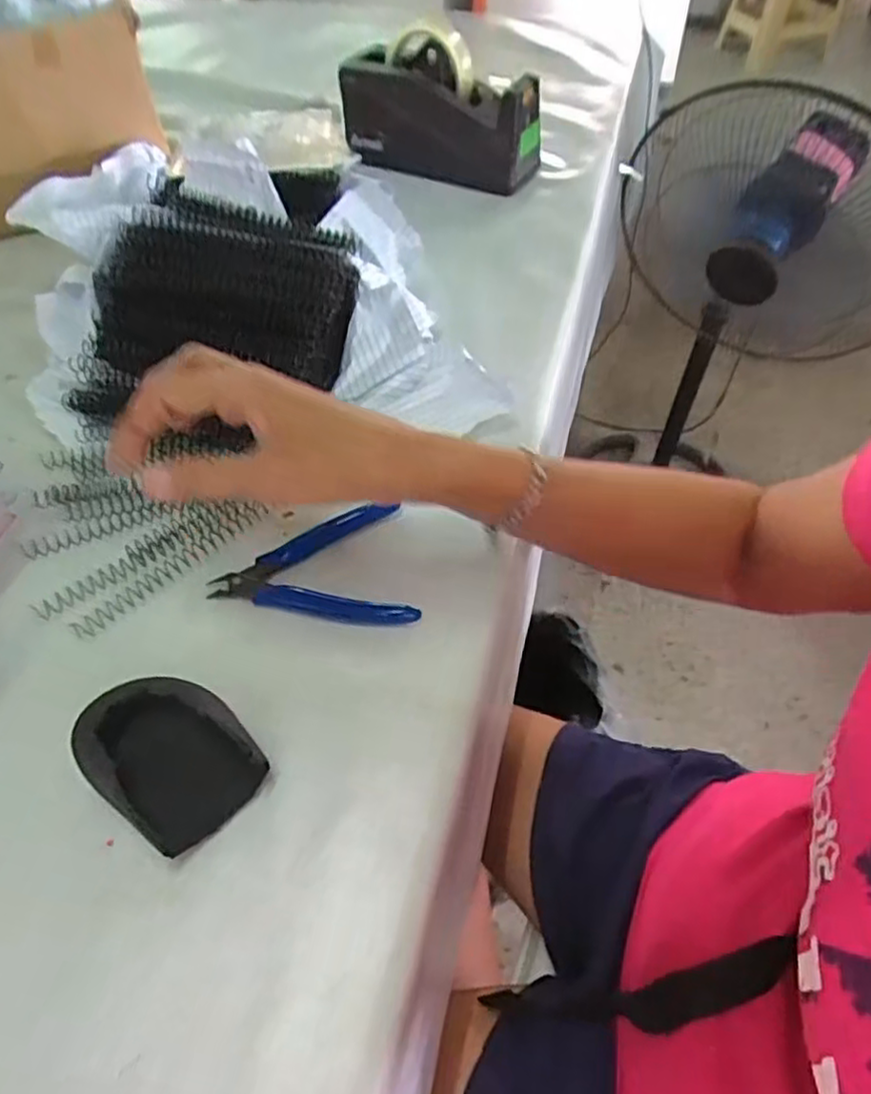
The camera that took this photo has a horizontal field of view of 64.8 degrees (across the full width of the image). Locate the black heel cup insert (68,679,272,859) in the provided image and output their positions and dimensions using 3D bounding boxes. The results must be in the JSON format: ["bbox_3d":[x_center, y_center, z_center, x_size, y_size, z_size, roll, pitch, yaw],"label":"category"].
[{"bbox_3d":[-0.129,0.098,0.330,0.084,0.025,0.064,37,61,26],"label":"black heel cup insert"}]

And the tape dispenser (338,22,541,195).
[{"bbox_3d":[0.003,-0.428,0.686,0.201,0.119,0.062,12,55,10],"label":"tape dispenser"}]

